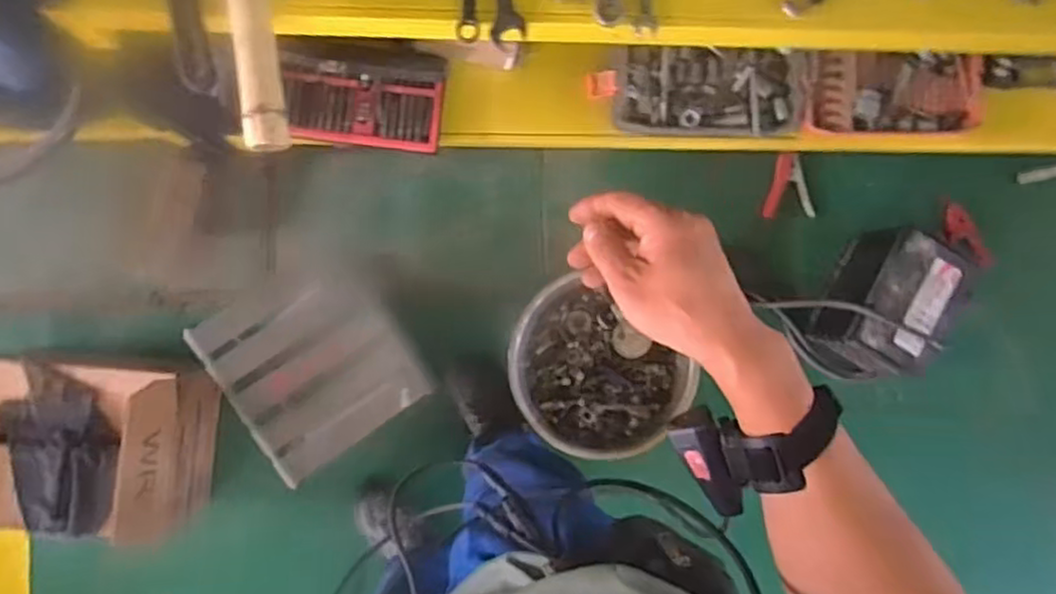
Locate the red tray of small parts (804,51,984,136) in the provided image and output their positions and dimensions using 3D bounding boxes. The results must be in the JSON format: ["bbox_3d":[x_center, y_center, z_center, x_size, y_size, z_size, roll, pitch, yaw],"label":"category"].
[{"bbox_3d":[0.638,-0.349,1.235,0.331,0.043,0.129,-1,90,-8],"label":"red tray of small parts"}]

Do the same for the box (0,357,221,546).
[{"bbox_3d":[-0.799,0.230,1.160,0.482,0.295,0.262,7,89,-8],"label":"box"}]

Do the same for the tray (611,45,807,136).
[{"bbox_3d":[0.302,-0.349,1.209,0.324,0.041,0.171,0,90,-8],"label":"tray"}]

